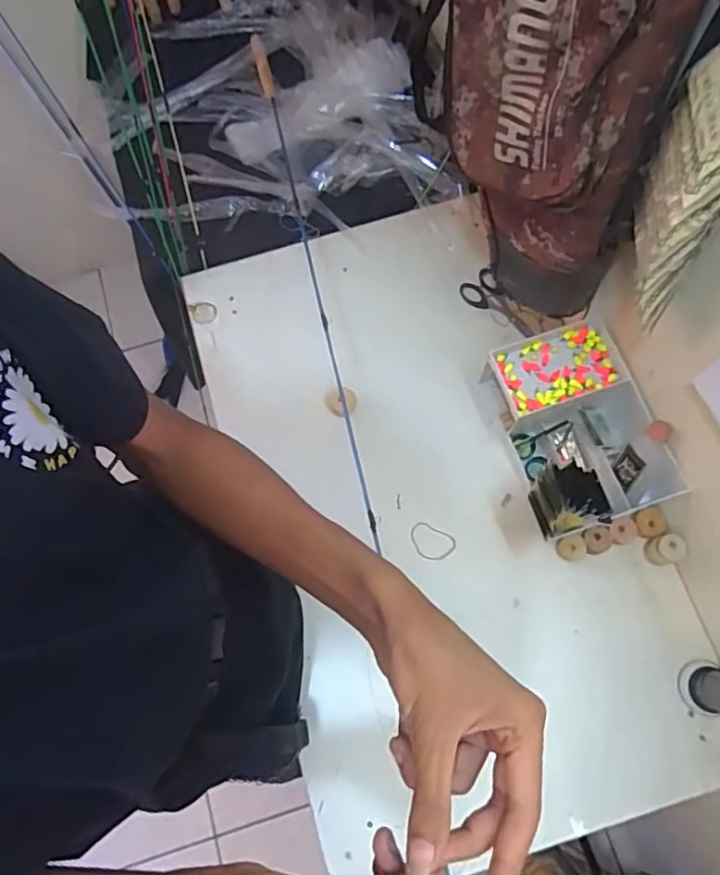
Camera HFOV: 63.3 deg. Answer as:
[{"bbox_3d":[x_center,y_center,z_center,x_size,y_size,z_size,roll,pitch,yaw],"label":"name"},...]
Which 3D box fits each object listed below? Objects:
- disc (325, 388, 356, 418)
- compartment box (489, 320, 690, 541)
[{"bbox_3d":[-0.026,-0.047,0.779,0.044,0.007,0.038,15,91,19],"label":"disc"},{"bbox_3d":[0.258,-0.005,0.712,0.169,0.109,0.238,-18,73,-4],"label":"compartment box"}]

